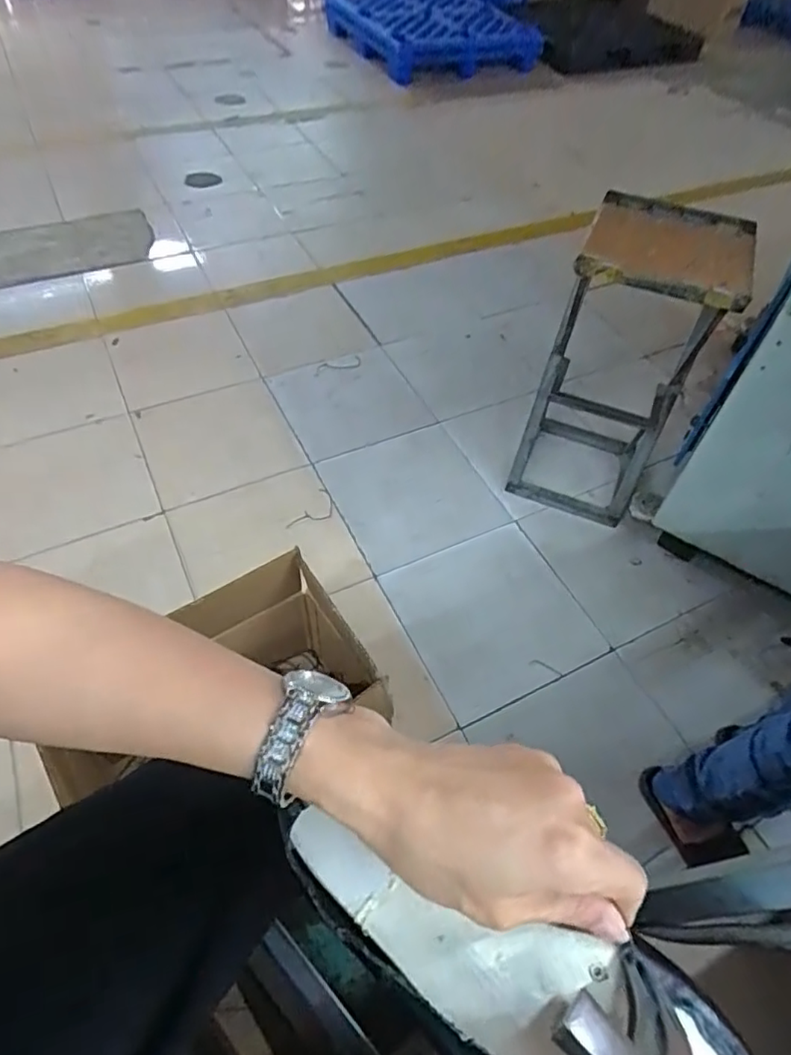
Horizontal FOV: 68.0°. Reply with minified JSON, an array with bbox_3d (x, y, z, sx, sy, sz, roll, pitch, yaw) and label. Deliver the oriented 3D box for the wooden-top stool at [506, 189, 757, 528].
[{"bbox_3d":[0.512,-0.358,1.363,0.297,0.666,0.340,23,55,13],"label":"wooden-top stool"}]

